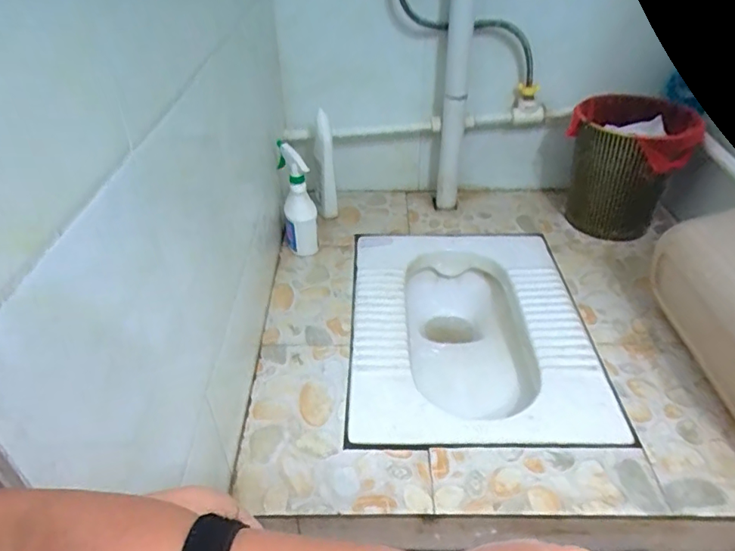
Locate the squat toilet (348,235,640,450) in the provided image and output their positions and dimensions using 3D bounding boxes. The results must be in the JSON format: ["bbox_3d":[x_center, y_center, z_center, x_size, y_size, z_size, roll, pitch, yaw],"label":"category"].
[{"bbox_3d":[0.181,0.141,0.990,0.408,0.181,0.531,-1,38,1],"label":"squat toilet"}]

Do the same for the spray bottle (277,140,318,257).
[{"bbox_3d":[-0.142,-0.154,1.057,0.067,0.216,0.076,-6,38,-6],"label":"spray bottle"}]

